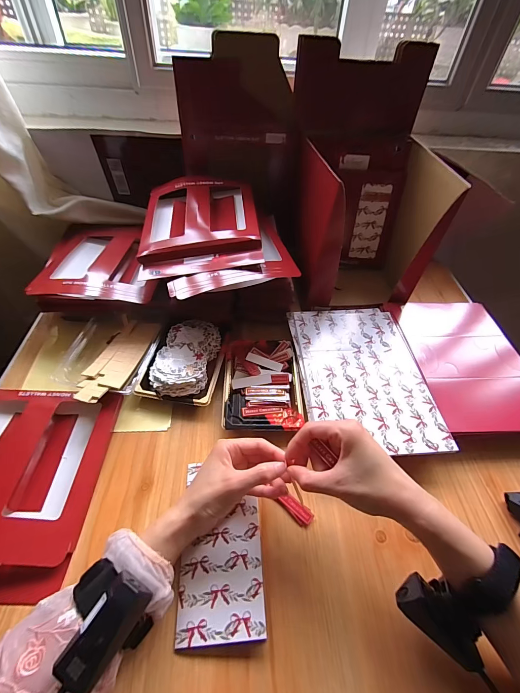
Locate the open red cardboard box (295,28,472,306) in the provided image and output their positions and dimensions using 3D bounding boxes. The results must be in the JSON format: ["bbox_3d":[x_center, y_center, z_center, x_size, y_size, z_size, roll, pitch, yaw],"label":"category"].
[{"bbox_3d":[0.180,-0.257,0.580,0.215,0.395,0.259,-2,49,-6],"label":"open red cardboard box"}]

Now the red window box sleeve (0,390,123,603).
[{"bbox_3d":[-0.296,0.157,0.378,0.189,0.019,0.228,3,49,-2],"label":"red window box sleeve"}]

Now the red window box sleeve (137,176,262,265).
[{"bbox_3d":[-0.106,-0.243,0.566,0.189,0.046,0.249,-2,49,-6],"label":"red window box sleeve"}]

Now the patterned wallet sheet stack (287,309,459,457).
[{"bbox_3d":[0.154,0.034,0.487,0.184,0.008,0.269,-2,48,-5],"label":"patterned wallet sheet stack"}]

